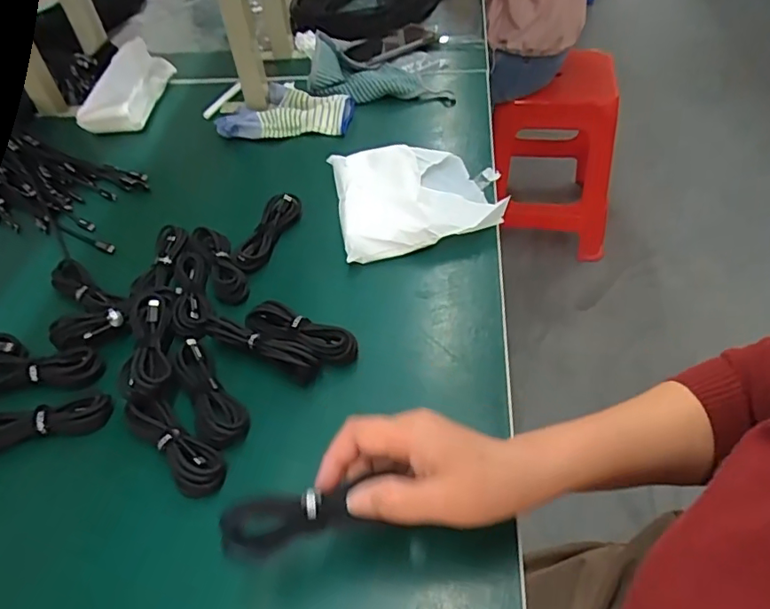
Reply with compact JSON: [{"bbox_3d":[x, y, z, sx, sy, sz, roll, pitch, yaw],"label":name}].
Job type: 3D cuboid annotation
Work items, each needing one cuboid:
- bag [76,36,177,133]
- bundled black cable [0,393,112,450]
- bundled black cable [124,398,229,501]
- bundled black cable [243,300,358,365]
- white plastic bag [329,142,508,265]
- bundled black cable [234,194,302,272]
[{"bbox_3d":[-0.378,-0.315,0.792,0.084,0.059,0.154,2,48,7],"label":"bag"},{"bbox_3d":[-0.283,0.097,0.448,0.107,0.022,0.026,-11,47,-4],"label":"bundled black cable"},{"bbox_3d":[-0.164,0.110,0.424,0.101,0.029,0.035,30,57,29],"label":"bundled black cable"},{"bbox_3d":[-0.076,0.024,0.482,0.105,0.016,0.033,20,53,23],"label":"bundled black cable"},{"bbox_3d":[0.036,-0.125,0.603,0.174,0.032,0.171,-9,47,-2],"label":"white plastic bag"},{"bbox_3d":[-0.126,-0.079,0.580,0.033,0.023,0.111,9,49,14],"label":"bundled black cable"}]

